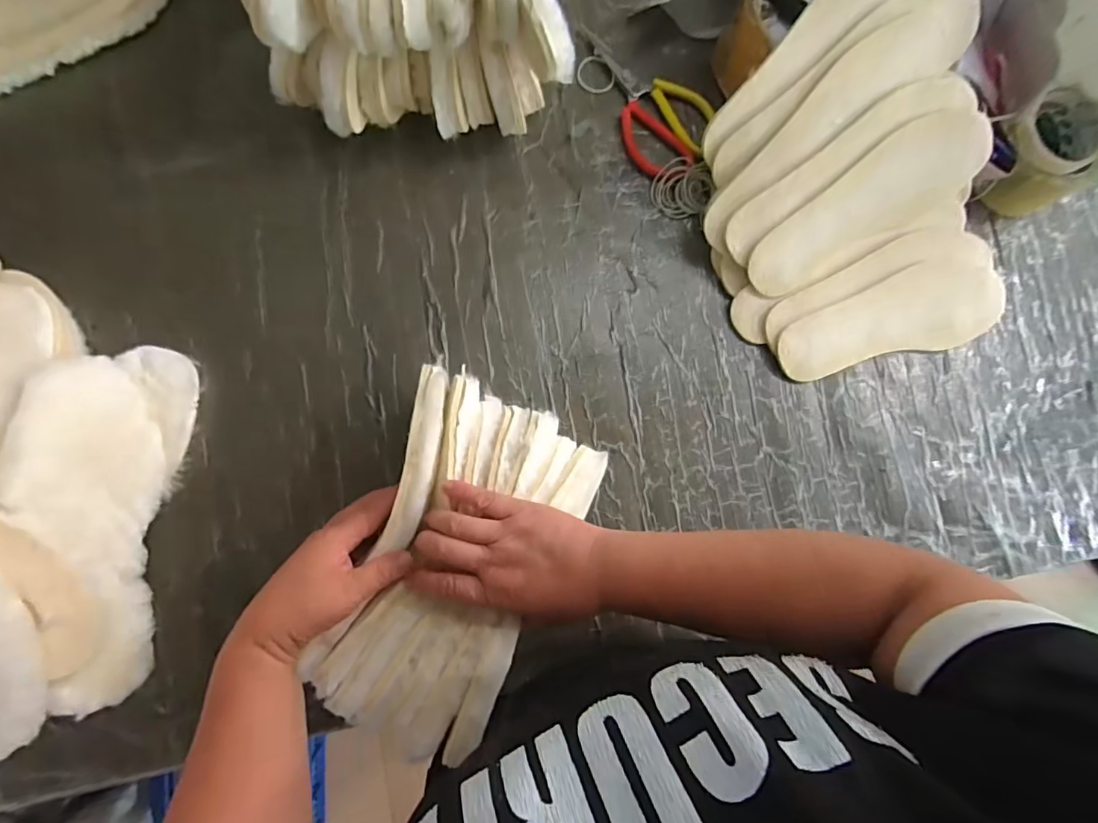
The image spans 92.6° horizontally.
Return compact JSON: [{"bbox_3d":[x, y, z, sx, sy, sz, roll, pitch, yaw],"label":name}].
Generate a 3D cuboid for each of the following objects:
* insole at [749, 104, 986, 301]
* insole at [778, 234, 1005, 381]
[{"bbox_3d":[0.315,-0.209,0.521,0.251,0.010,0.090,-30,117,5],"label":"insole"},{"bbox_3d":[0.371,-0.094,0.557,0.263,0.013,0.098,-27,96,-5],"label":"insole"}]

